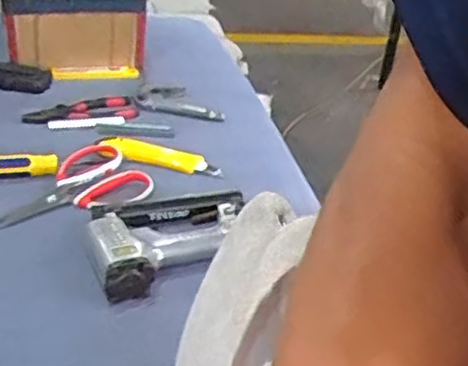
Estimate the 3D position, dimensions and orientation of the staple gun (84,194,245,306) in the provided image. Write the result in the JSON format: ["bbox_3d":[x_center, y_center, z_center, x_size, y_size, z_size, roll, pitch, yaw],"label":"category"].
[{"bbox_3d":[-0.067,0.047,0.731,0.210,0.041,0.127,-19,39,-33],"label":"staple gun"}]

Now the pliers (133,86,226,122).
[{"bbox_3d":[-0.080,-0.121,1.012,0.134,0.018,0.080,5,32,1],"label":"pliers"}]

